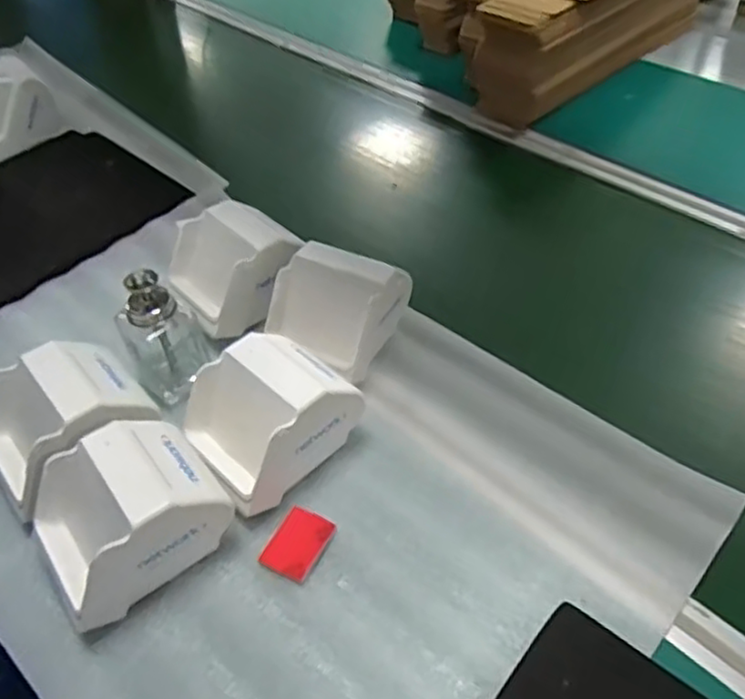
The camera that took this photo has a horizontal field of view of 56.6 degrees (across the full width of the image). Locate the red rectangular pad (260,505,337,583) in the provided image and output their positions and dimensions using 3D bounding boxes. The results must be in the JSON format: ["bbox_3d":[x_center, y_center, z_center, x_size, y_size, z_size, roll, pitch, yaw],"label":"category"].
[{"bbox_3d":[-0.053,0.138,0.493,0.036,0.009,0.048,22,51,22],"label":"red rectangular pad"}]

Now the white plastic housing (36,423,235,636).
[{"bbox_3d":[-0.171,0.113,0.476,0.123,0.092,0.093,-31,52,-24],"label":"white plastic housing"}]

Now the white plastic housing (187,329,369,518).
[{"bbox_3d":[-0.079,0.052,0.529,0.118,0.083,0.098,-35,54,-27],"label":"white plastic housing"}]

